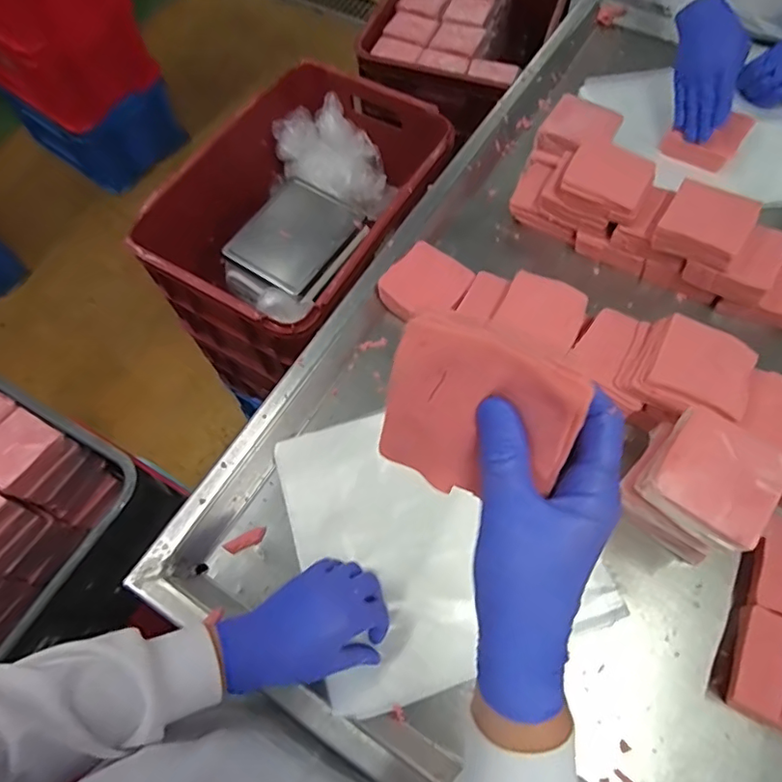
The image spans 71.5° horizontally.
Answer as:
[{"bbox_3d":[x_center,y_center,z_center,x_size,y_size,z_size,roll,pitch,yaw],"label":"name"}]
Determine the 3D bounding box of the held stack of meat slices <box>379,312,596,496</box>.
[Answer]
[{"bbox_3d":[0.041,0.016,0.265,0.089,0.091,0.018,24,34,12],"label":"held stack of meat slices"}]

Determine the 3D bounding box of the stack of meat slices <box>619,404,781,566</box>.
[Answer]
[{"bbox_3d":[0.272,0.092,0.508,0.101,0.127,0.094,34,71,16],"label":"stack of meat slices"}]

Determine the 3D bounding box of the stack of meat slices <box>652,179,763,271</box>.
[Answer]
[{"bbox_3d":[0.364,-0.194,0.628,0.087,0.030,0.095,30,70,15],"label":"stack of meat slices"}]

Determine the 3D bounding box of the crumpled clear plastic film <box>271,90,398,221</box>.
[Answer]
[{"bbox_3d":[-0.110,-0.447,1.053,0.172,0.105,0.205,-27,68,-10],"label":"crumpled clear plastic film"}]

